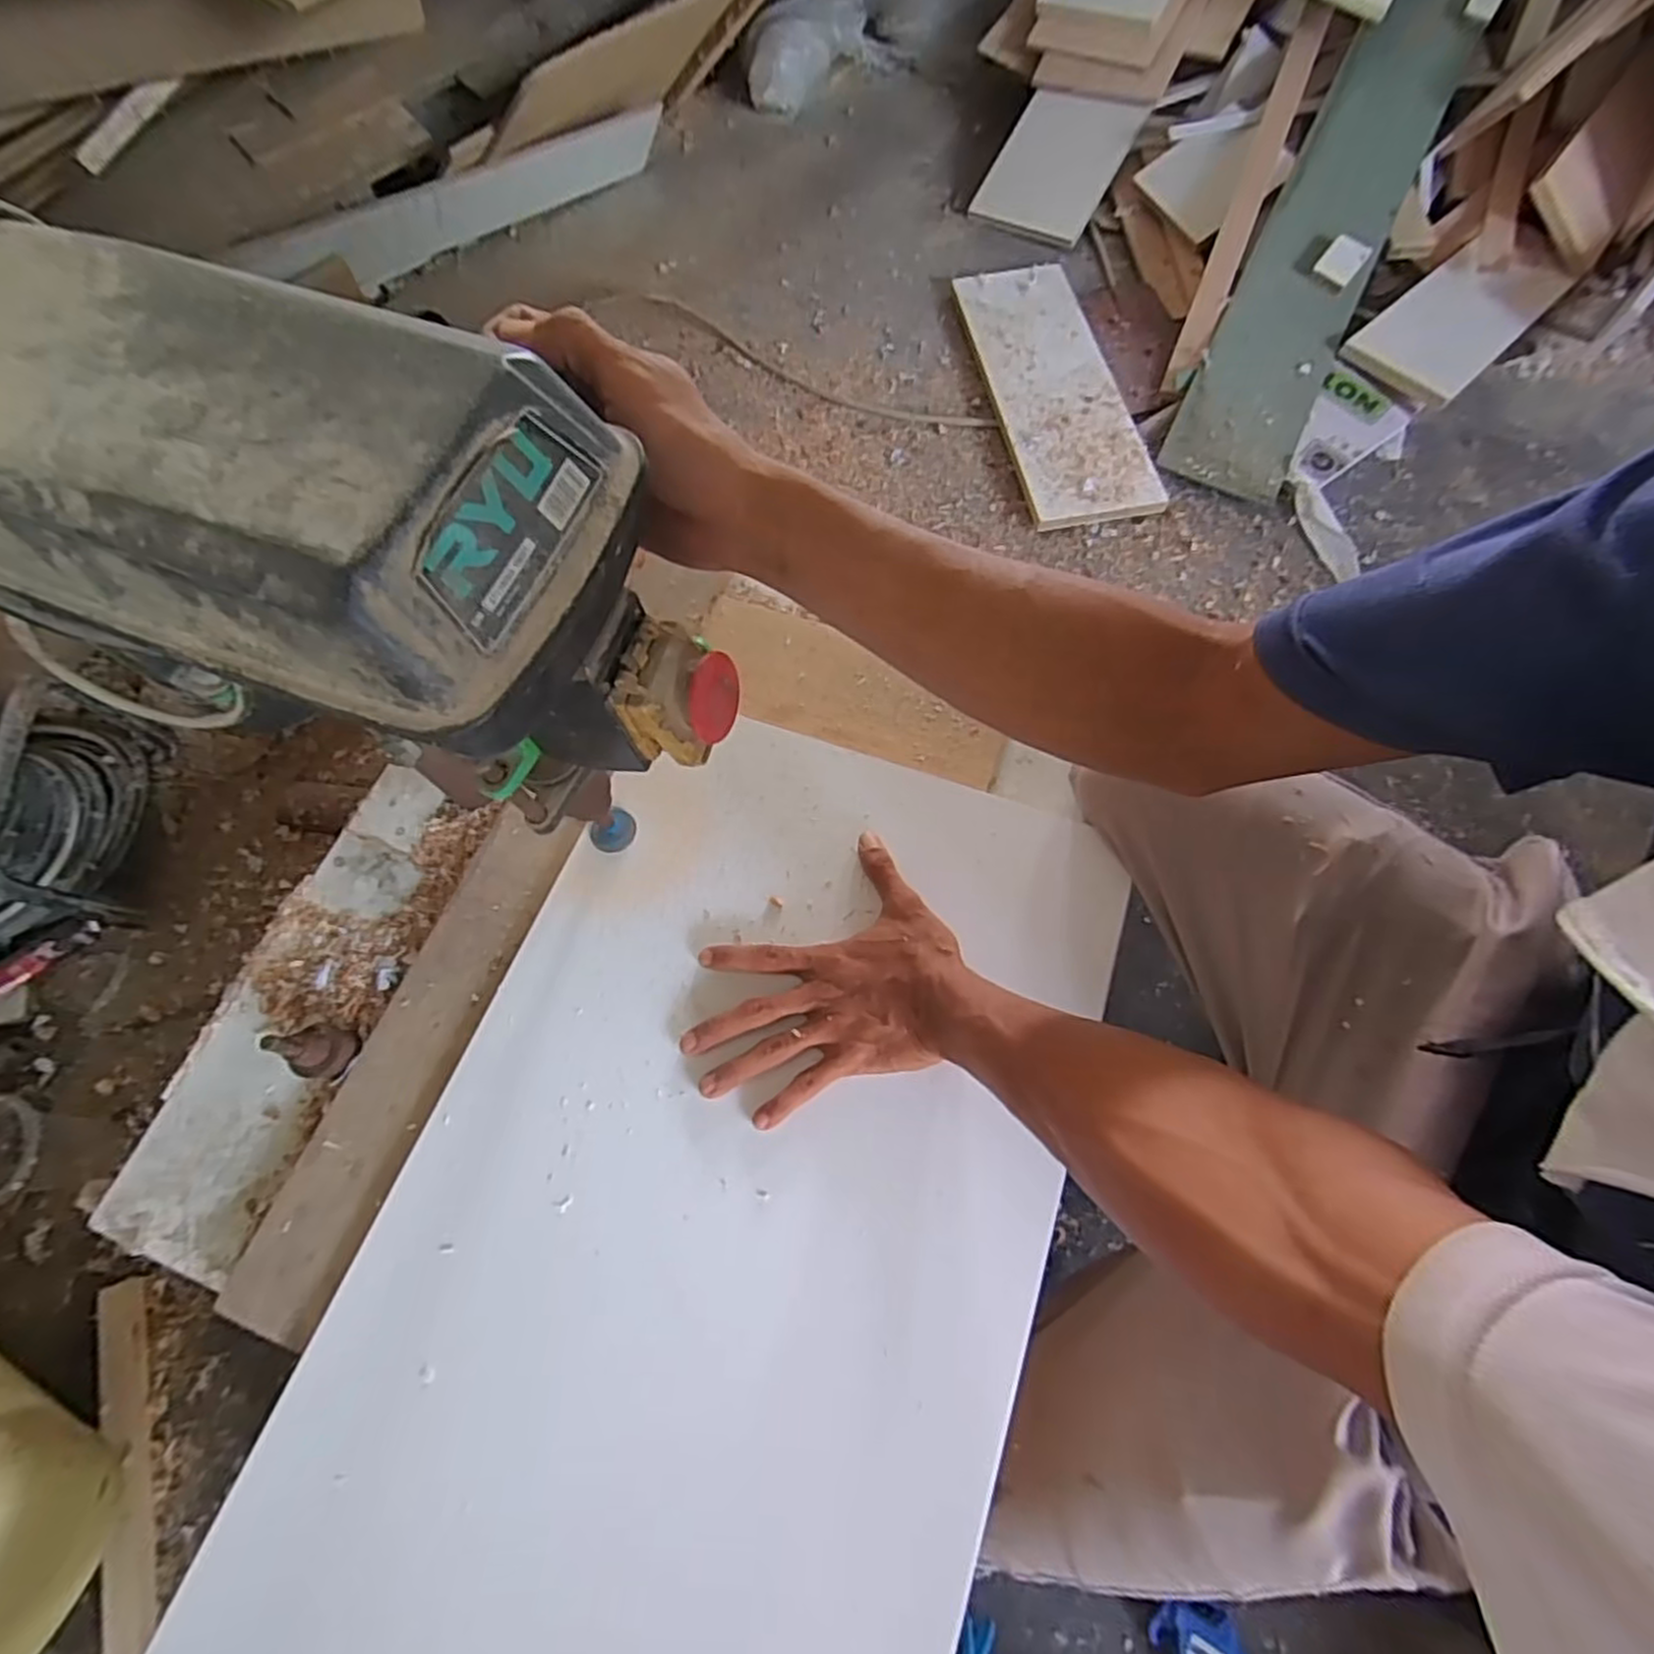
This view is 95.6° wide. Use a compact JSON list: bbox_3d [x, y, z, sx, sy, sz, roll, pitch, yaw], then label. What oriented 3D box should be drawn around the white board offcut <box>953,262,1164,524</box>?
[{"bbox_3d":[0.315,-0.618,1.045,0.171,0.019,0.476,-10,68,-2],"label":"white board offcut"}]

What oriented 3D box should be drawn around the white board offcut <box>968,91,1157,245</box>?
[{"bbox_3d":[0.365,-1.055,1.188,0.177,0.022,0.221,32,100,8],"label":"white board offcut"}]

